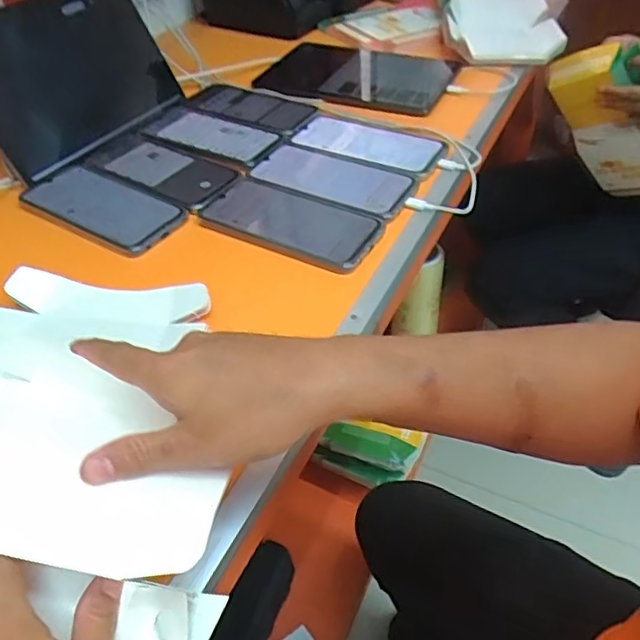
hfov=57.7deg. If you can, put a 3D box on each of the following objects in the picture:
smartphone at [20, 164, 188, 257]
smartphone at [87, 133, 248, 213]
[{"bbox_3d":[-0.216,-0.118,0.581,0.165,0.007,0.087,23,49,23],"label":"smartphone"},{"bbox_3d":[-0.171,-0.168,0.633,0.183,0.005,0.085,24,50,24],"label":"smartphone"}]

